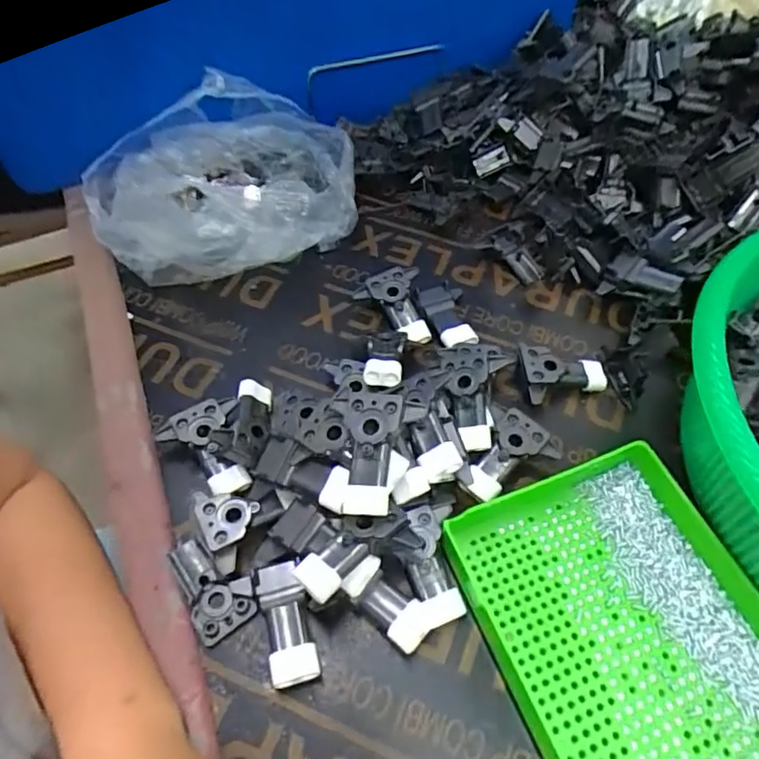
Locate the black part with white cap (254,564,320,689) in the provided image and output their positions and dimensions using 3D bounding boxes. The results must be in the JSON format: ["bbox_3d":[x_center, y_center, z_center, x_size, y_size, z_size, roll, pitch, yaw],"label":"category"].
[{"bbox_3d":[-0.053,0.141,0.324,0.026,0.021,0.064,-14,57,-11],"label":"black part with white cap"}]

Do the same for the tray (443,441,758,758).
[{"bbox_3d":[0.159,0.166,0.299,0.155,0.032,0.254,-20,59,-12],"label":"tray"}]

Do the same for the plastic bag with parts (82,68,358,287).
[{"bbox_3d":[-0.136,-0.167,0.479,0.226,0.075,0.167,-5,55,-5],"label":"plastic bag with parts"}]

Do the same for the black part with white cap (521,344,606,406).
[{"bbox_3d":[0.138,-0.004,0.421,0.066,0.020,0.042,5,55,-13],"label":"black part with white cap"}]

